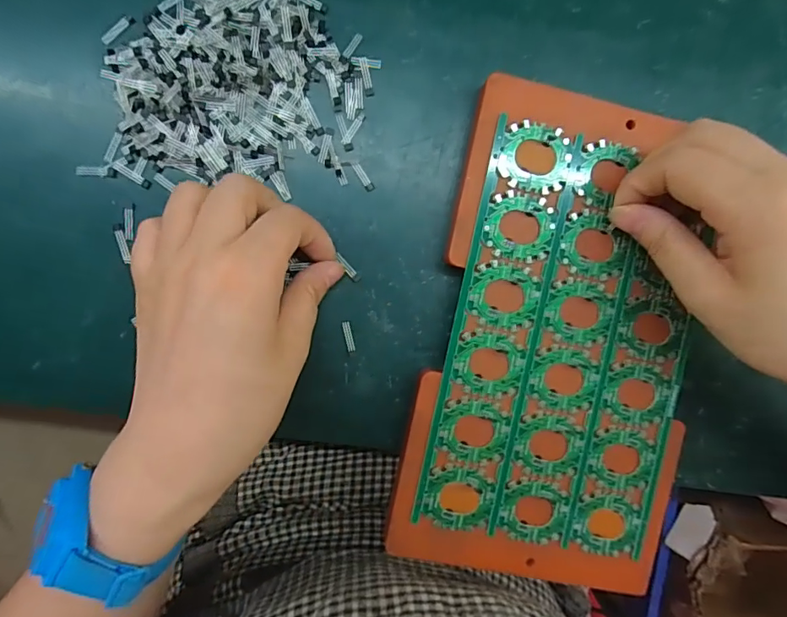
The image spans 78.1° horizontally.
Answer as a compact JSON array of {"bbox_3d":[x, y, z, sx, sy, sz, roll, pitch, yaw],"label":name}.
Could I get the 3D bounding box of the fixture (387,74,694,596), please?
[{"bbox_3d":[0.086,0.018,0.244,0.134,0.015,0.233,11,93,-6],"label":"fixture"}]

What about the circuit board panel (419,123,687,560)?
[{"bbox_3d":[0.088,0.018,0.242,0.118,0.004,0.199,12,92,-5],"label":"circuit board panel"}]

